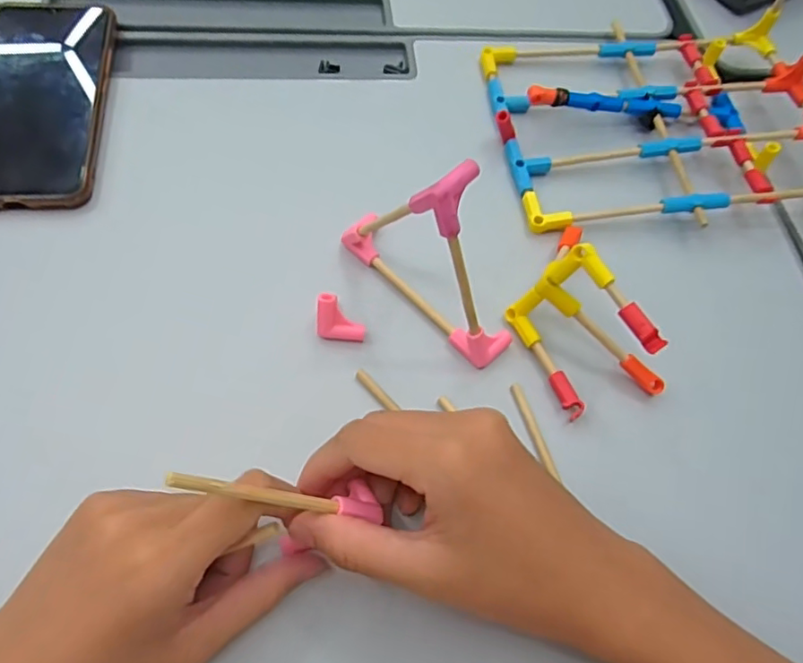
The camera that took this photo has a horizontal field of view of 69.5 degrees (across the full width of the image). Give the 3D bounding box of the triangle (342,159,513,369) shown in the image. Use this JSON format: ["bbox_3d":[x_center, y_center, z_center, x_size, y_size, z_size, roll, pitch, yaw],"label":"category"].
[{"bbox_3d":[0.017,-0.042,0.286,0.105,0.099,0.027,42,67,15],"label":"triangle"}]

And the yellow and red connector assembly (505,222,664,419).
[{"bbox_3d":[0.097,0.001,0.295,0.065,0.055,0.088,-38,73,-21],"label":"yellow and red connector assembly"}]

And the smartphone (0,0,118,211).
[{"bbox_3d":[-0.222,-0.145,0.354,0.075,0.015,0.165,-4,64,-8],"label":"smartphone"}]

